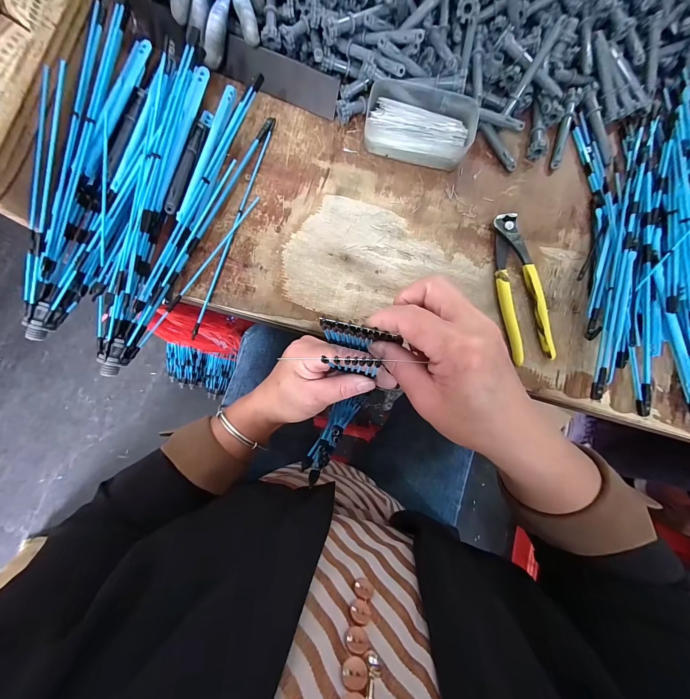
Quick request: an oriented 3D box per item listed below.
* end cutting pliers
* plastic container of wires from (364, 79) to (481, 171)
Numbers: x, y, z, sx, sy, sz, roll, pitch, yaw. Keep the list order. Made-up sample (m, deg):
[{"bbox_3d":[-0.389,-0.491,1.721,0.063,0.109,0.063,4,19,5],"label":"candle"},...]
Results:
[{"bbox_3d":[0.192,-0.069,0.332,0.046,0.017,0.163,-10,84,-4],"label":"end cutting pliers"},{"bbox_3d":[0.083,-0.249,0.333,0.117,0.029,0.072,12,83,-1],"label":"plastic container of wires"}]

